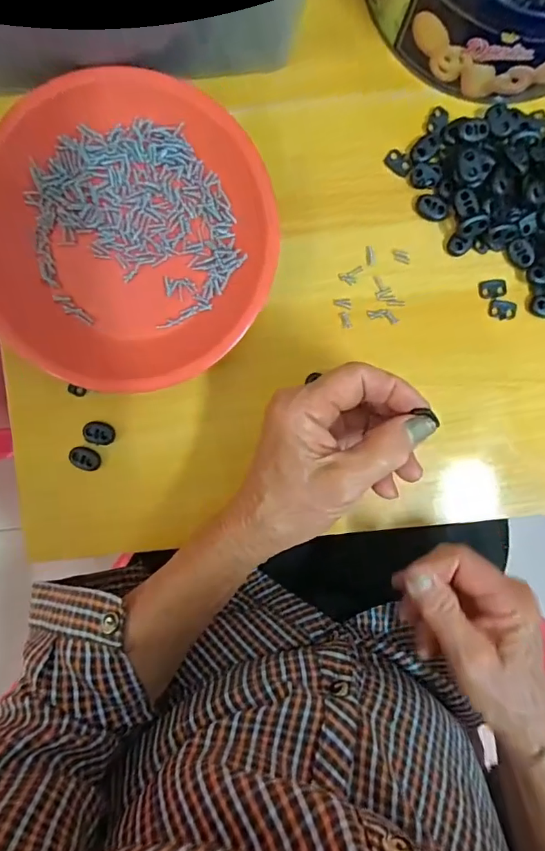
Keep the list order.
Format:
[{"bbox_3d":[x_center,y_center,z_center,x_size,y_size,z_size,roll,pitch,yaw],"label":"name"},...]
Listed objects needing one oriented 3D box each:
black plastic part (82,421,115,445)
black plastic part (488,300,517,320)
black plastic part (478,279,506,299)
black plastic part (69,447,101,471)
[{"bbox_3d":[-0.120,0.005,0.328,0.021,0.004,0.016,12,94,-3],"label":"black plastic part"},{"bbox_3d":[0.160,-0.081,0.329,0.019,0.004,0.013,8,94,-3],"label":"black plastic part"},{"bbox_3d":[0.153,-0.095,0.328,0.020,0.004,0.013,-10,95,-2],"label":"black plastic part"},{"bbox_3d":[-0.131,0.023,0.330,0.021,0.005,0.014,21,93,-4],"label":"black plastic part"}]

